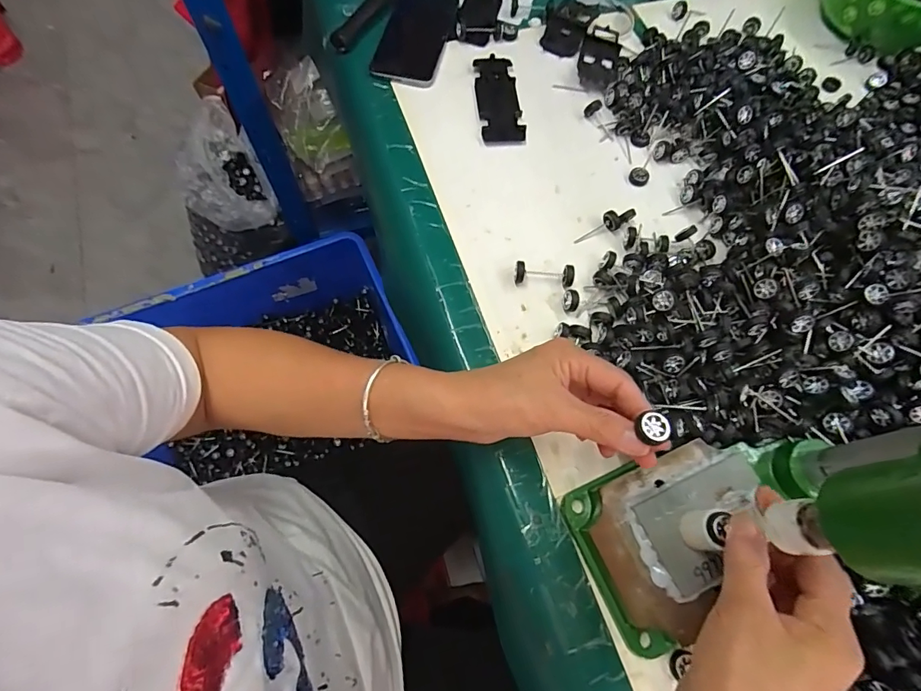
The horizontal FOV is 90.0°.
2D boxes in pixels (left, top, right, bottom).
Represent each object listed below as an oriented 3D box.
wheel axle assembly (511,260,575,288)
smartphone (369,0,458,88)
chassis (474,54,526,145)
[{"bbox_3d":[0.078,-0.067,0.430,0.054,0.016,0.021,10,67,1],"label":"wheel axle assembly"},{"bbox_3d":[-0.054,-0.380,0.560,0.081,0.010,0.163,12,67,2],"label":"smartphone"},{"bbox_3d":[0.042,-0.282,0.522,0.047,0.007,0.129,-4,68,-5],"label":"chassis"}]

